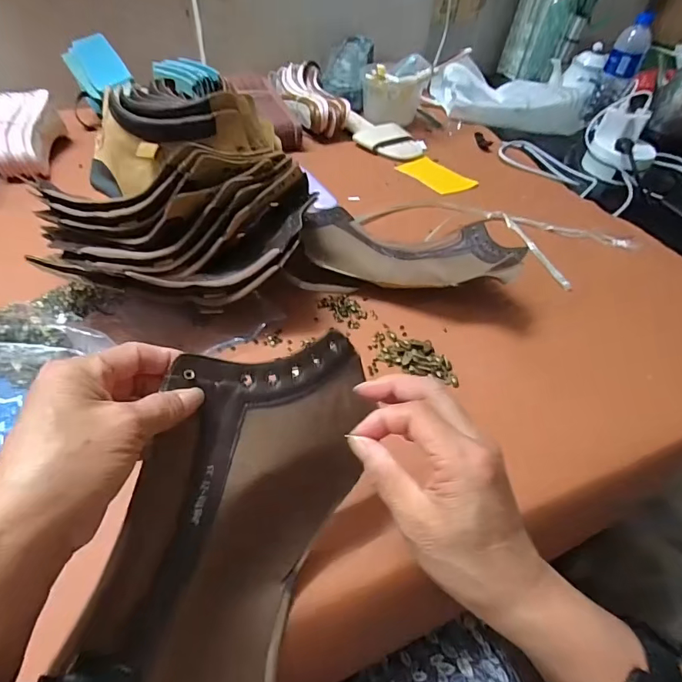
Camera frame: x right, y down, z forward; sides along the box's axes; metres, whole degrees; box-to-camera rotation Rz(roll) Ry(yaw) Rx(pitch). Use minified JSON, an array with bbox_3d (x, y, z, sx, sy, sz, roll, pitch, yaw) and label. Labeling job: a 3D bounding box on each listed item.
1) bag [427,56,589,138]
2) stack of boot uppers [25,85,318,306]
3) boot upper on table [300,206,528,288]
[{"bbox_3d":[0.394,-0.555,1.013,0.349,0.095,0.218,1,46,-4],"label":"bag"},{"bbox_3d":[-0.195,-0.169,0.515,0.291,0.128,0.310,-2,47,-7],"label":"stack of boot uppers"},{"bbox_3d":[0.079,-0.126,0.549,0.265,0.070,0.135,18,48,12],"label":"boot upper on table"}]

